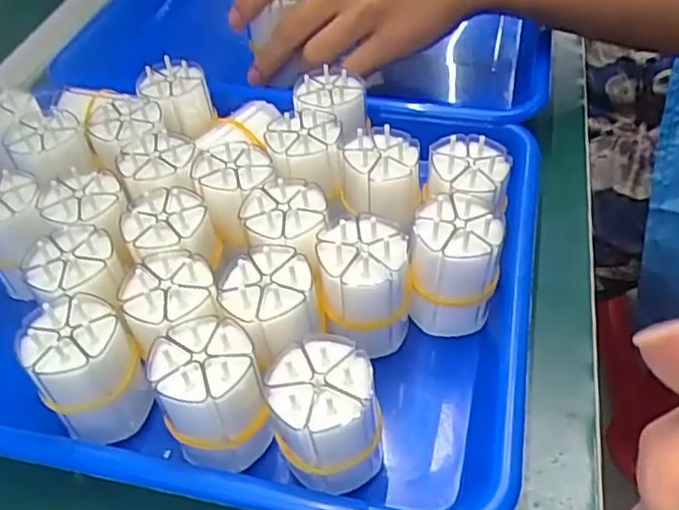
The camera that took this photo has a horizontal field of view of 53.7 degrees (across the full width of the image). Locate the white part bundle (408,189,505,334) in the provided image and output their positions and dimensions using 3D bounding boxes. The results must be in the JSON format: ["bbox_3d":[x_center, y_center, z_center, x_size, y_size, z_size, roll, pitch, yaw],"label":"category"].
[{"bbox_3d":[0.052,0.004,0.297,0.037,0.054,0.039,6,49,13],"label":"white part bundle"}]

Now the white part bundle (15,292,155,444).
[{"bbox_3d":[-0.102,0.047,0.275,0.038,0.054,0.037,-4,47,4],"label":"white part bundle"}]

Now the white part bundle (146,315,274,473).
[{"bbox_3d":[-0.049,0.055,0.261,0.037,0.054,0.041,-17,48,-8],"label":"white part bundle"}]

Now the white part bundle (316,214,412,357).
[{"bbox_3d":[0.011,0.014,0.288,0.036,0.059,0.035,-4,47,3],"label":"white part bundle"}]

